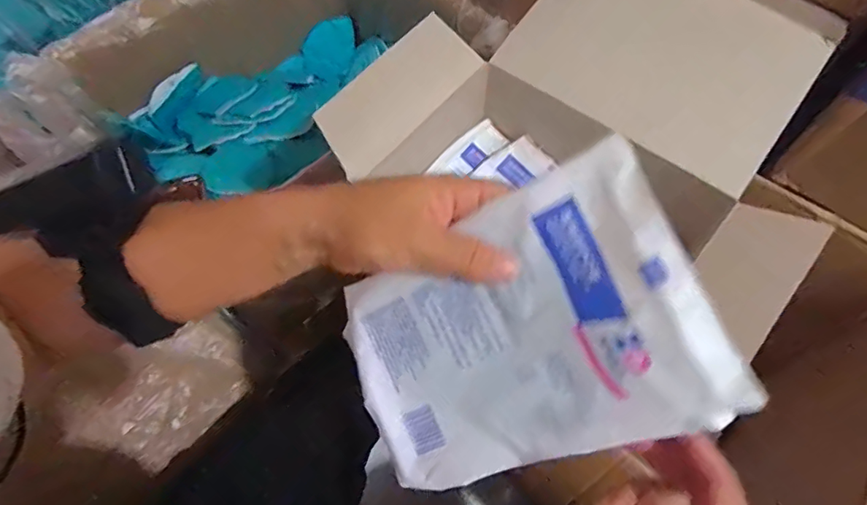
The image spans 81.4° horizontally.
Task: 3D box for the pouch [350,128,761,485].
[{"bbox_3d":[0.038,0.046,0.260,0.186,0.013,0.128,-29,79,29],"label":"pouch"}]

